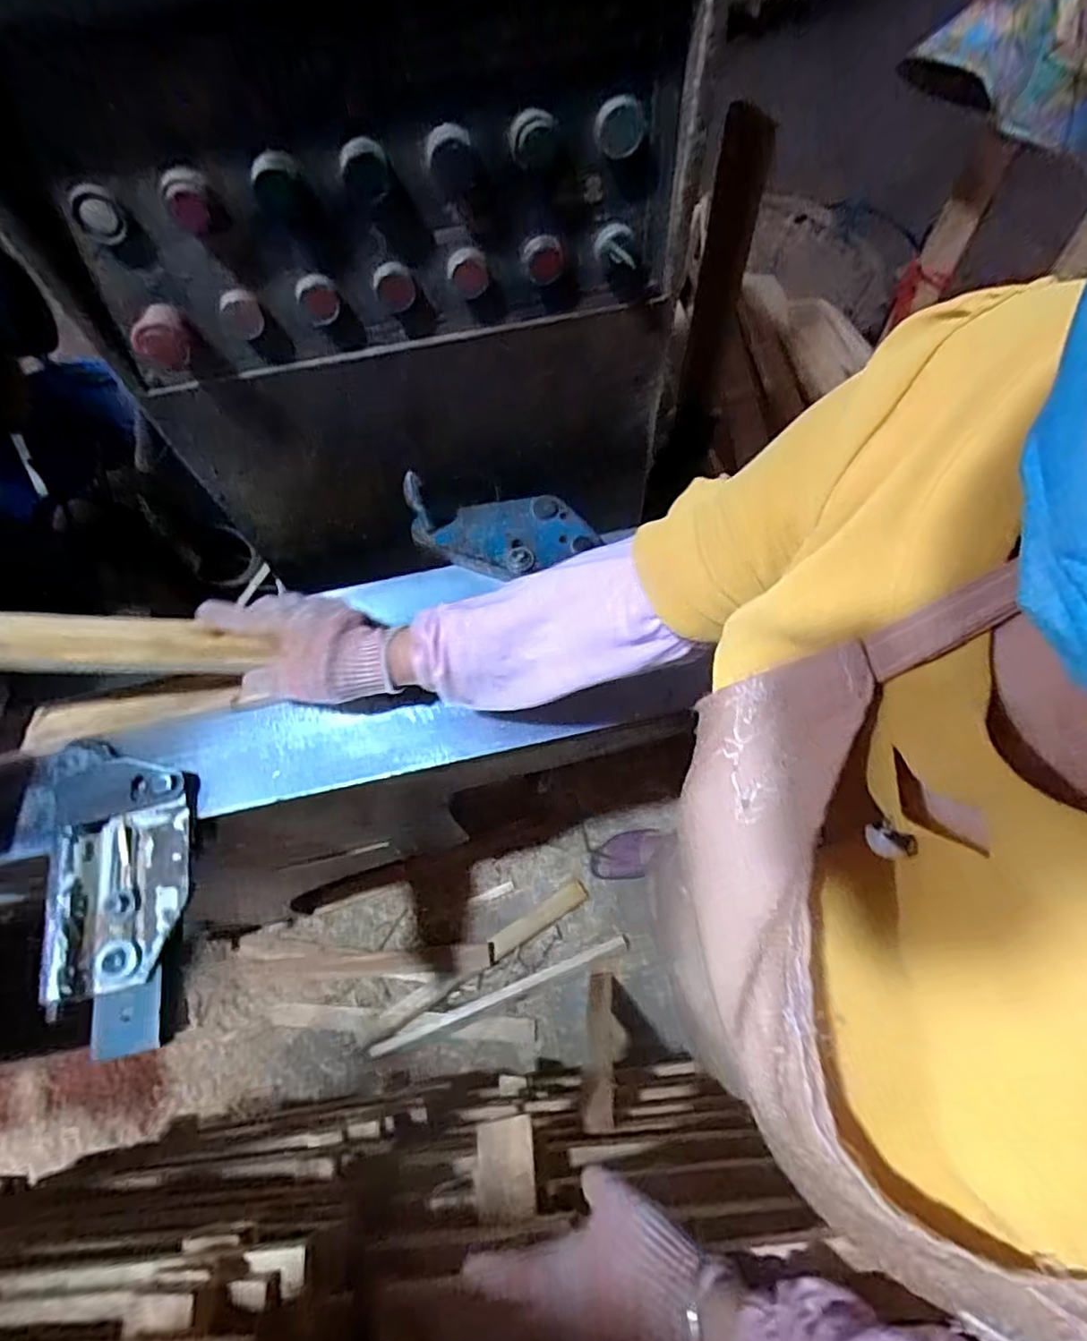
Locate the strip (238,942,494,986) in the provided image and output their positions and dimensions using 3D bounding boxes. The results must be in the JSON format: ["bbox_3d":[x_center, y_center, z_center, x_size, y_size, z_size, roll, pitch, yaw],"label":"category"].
[{"bbox_3d":[-0.347,0.576,1.244,0.488,0.023,0.048,-5,66,1],"label":"strip"}]

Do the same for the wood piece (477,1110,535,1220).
[{"bbox_3d":[-0.036,0.459,0.586,0.052,0.015,0.073,-7,66,0],"label":"wood piece"}]

